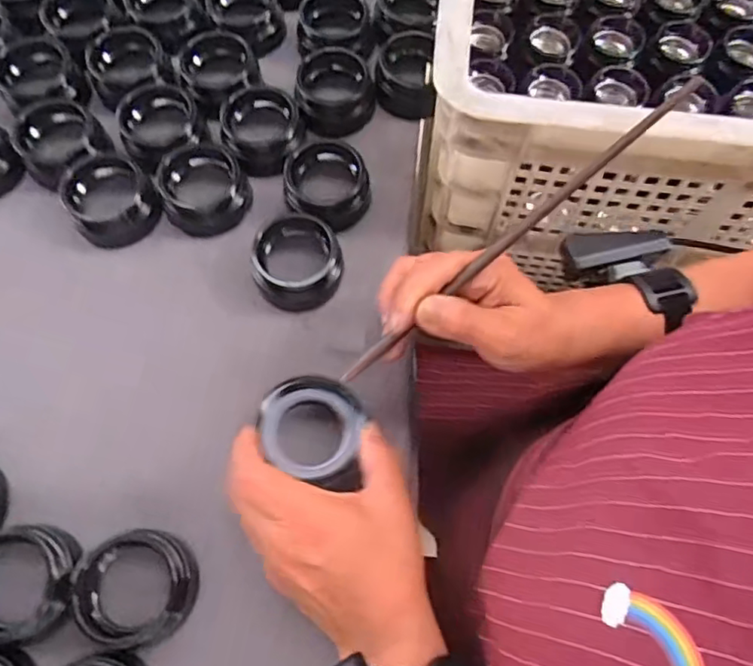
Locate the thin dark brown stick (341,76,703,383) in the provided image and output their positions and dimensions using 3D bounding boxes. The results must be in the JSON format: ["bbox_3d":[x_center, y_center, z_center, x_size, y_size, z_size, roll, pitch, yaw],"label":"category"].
[{"bbox_3d":[0.073,-0.051,0.324,0.244,0.009,0.006,-40,71,11],"label":"thin dark brown stick"}]

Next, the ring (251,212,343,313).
[{"bbox_3d":[-0.057,-0.055,0.429,0.059,0.032,0.068,12,69,4],"label":"ring"}]

